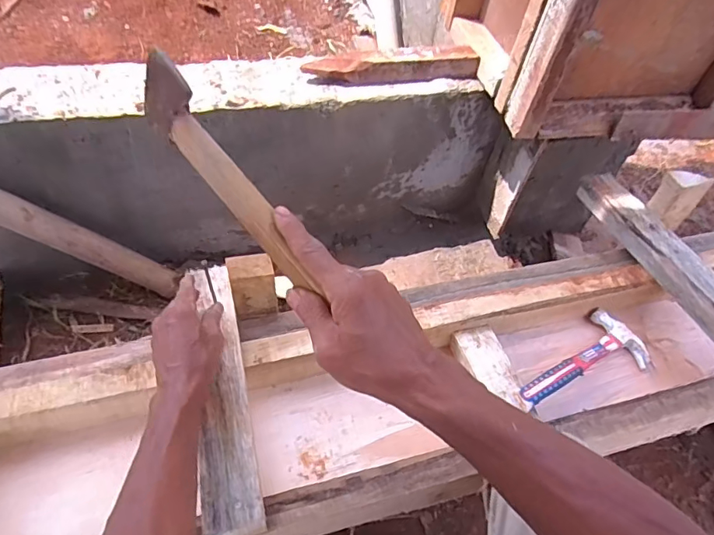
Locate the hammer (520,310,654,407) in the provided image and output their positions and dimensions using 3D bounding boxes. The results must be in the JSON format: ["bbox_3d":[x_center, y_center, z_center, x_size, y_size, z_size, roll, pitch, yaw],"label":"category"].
[{"bbox_3d":[0.304,0.129,0.673,0.251,0.023,0.100,-17,55,-34],"label":"hammer"}]

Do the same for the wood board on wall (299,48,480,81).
[{"bbox_3d":[0.066,-0.361,0.886,0.310,0.040,0.030,-5,53,-10],"label":"wood board on wall"}]

